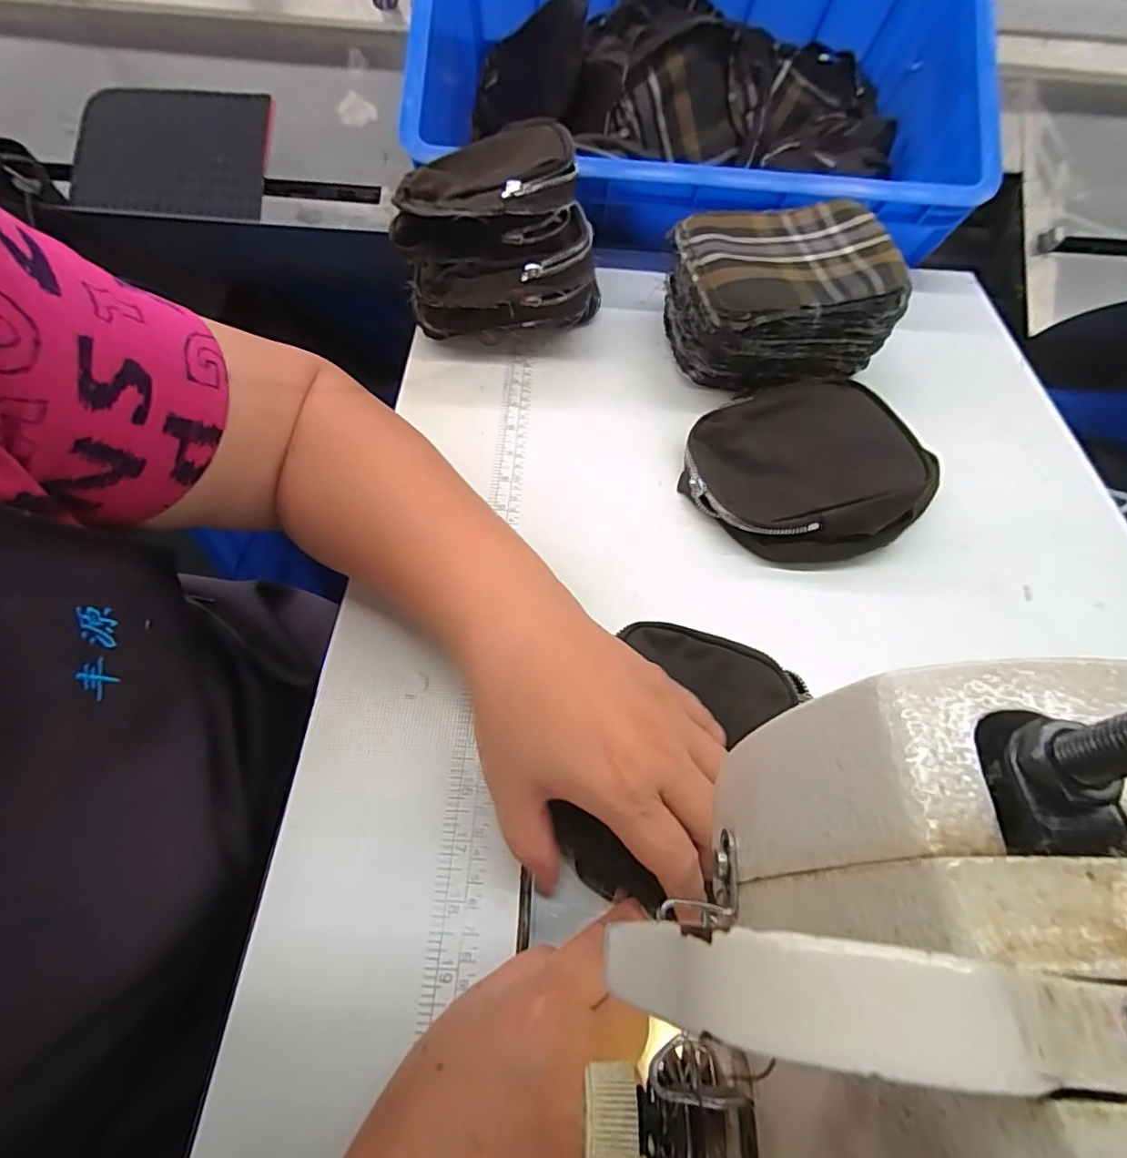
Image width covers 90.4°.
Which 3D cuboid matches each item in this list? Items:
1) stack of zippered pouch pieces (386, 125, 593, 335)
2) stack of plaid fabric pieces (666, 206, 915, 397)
[{"bbox_3d":[-0.051,-0.276,0.455,0.158,0.107,0.148,-2,58,-3],"label":"stack of zippered pouch pieces"},{"bbox_3d":[0.164,-0.221,0.446,0.146,0.090,0.123,-7,59,-7],"label":"stack of plaid fabric pieces"}]

